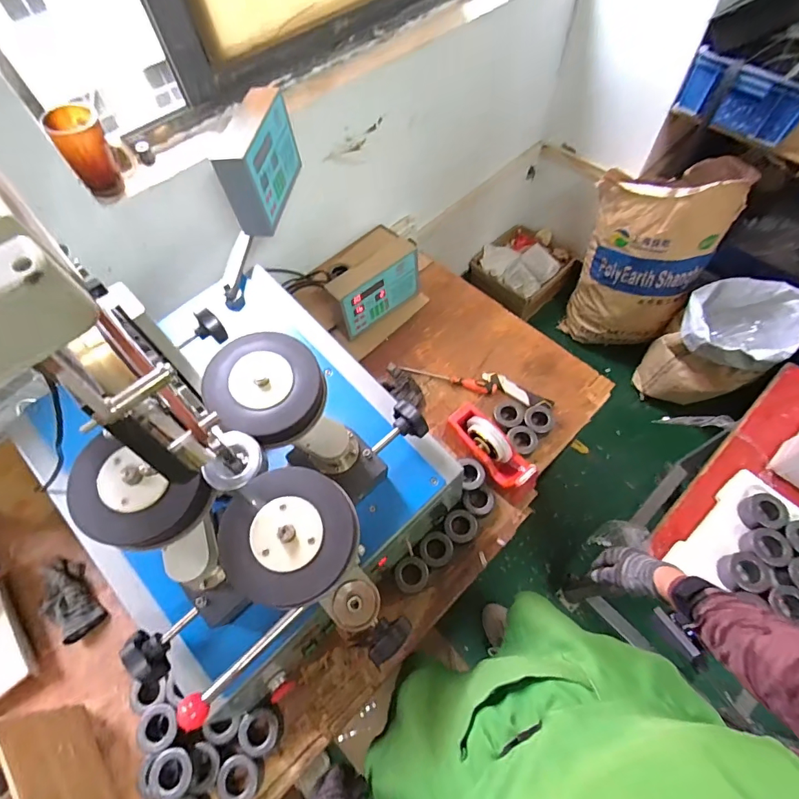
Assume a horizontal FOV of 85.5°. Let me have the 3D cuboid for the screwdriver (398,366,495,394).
[{"bbox_3d":[0.112,-0.046,0.982,0.218,0.026,0.025,15,63,11],"label":"screwdriver"}]

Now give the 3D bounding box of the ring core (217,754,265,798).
[{"bbox_3d":[-0.238,0.574,0.654,0.062,0.031,0.060,-1,61,2],"label":"ring core"}]

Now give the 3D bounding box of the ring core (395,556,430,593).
[{"bbox_3d":[0.023,0.318,0.781,0.059,0.044,0.057,-1,61,2],"label":"ring core"}]

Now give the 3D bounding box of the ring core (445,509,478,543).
[{"bbox_3d":[0.116,0.239,0.813,0.062,0.025,0.057,-1,61,2],"label":"ring core"}]

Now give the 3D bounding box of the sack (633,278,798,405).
[{"bbox_3d":[1.088,-0.187,1.466,0.361,0.358,0.297,-34,65,-15],"label":"sack"}]

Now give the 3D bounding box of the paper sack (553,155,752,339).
[{"bbox_3d":[0.827,-0.433,1.470,0.393,0.596,0.232,4,62,5],"label":"paper sack"}]

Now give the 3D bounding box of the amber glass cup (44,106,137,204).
[{"bbox_3d":[-0.506,-0.411,0.718,0.088,0.121,0.099,-34,65,-15],"label":"amber glass cup"}]

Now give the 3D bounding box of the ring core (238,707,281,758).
[{"bbox_3d":[-0.219,0.521,0.683,0.062,0.030,0.060,-1,61,2],"label":"ring core"}]

